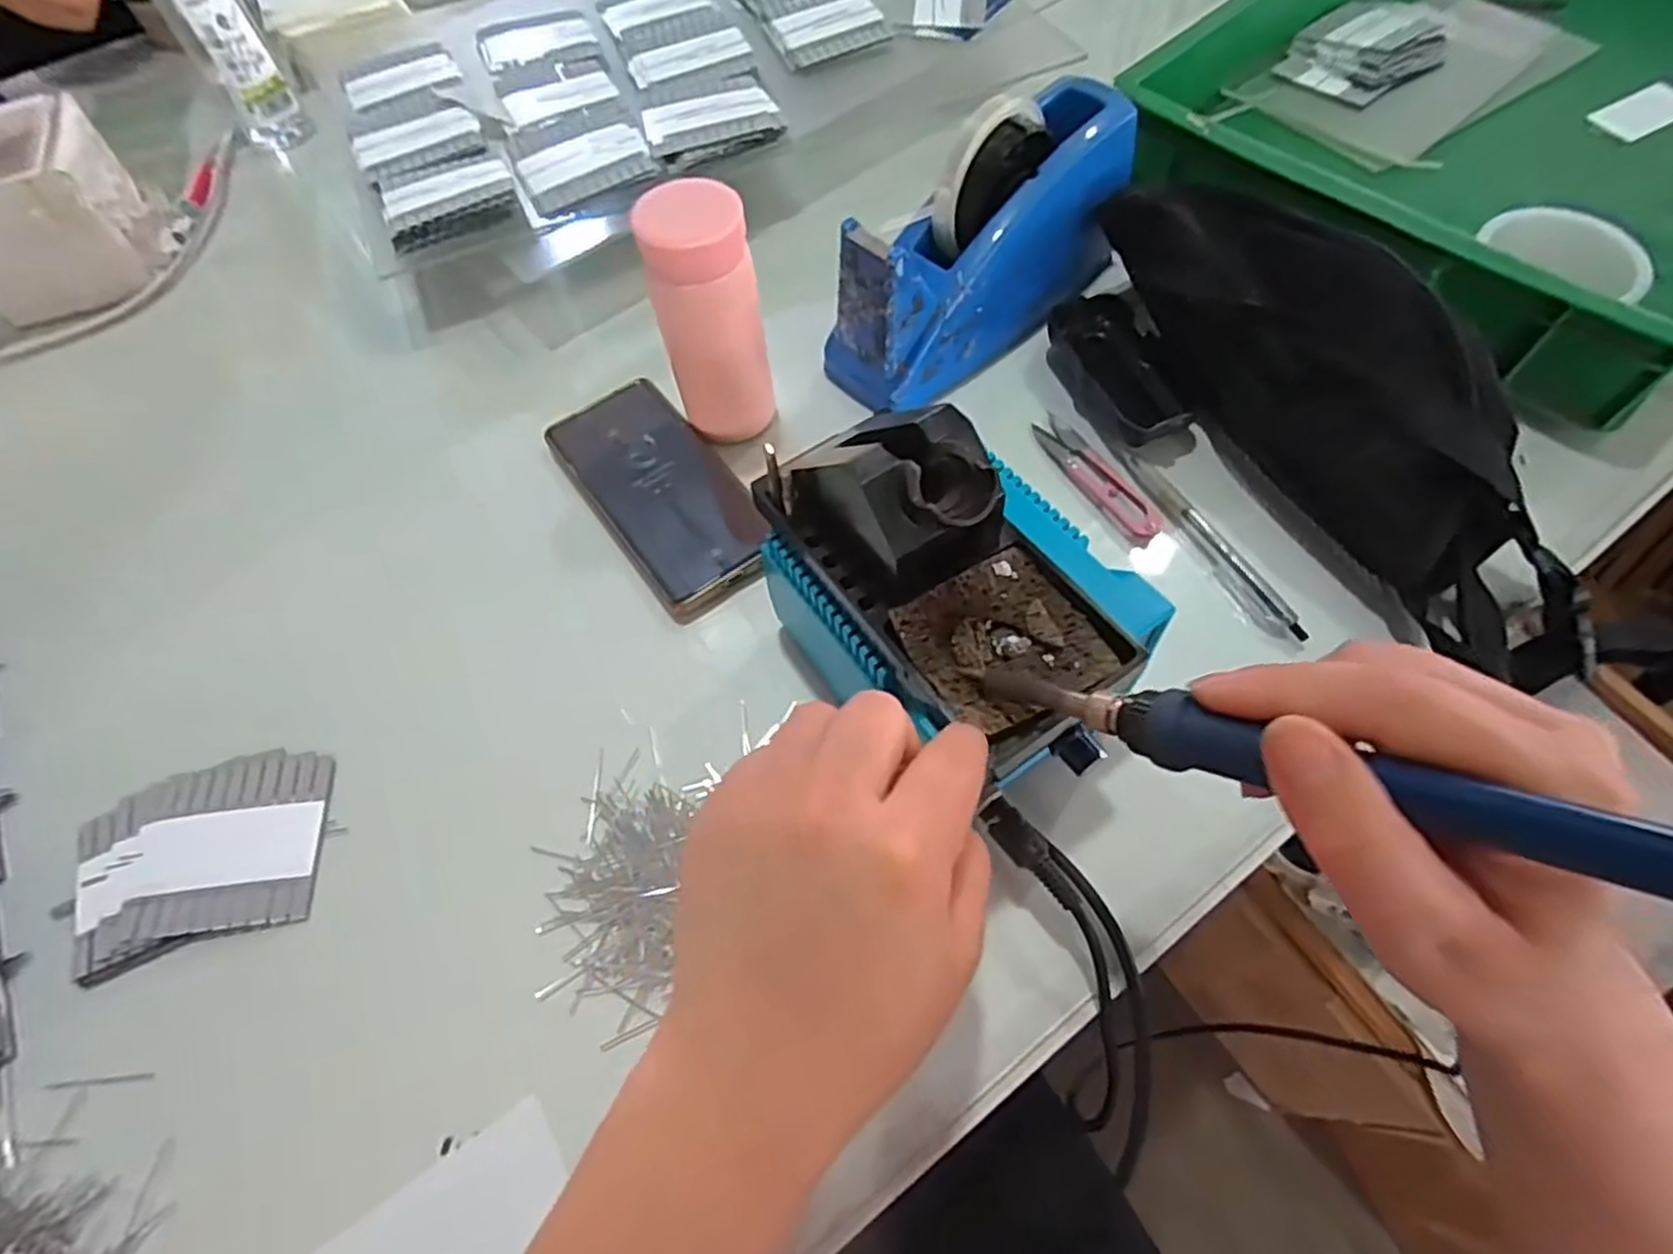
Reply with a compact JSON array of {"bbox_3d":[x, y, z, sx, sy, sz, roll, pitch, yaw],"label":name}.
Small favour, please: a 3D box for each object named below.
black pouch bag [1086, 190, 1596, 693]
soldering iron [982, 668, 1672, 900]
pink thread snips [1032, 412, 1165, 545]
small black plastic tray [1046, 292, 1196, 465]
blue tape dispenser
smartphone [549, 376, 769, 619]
[{"bbox_3d":[0.272,-0.124,0.408,0.077,0.096,0.329,-26,63,-9],"label":"black pouch bag"},{"bbox_3d":[0.117,0.035,0.187,0.212,0.015,0.019,14,58,51],"label":"soldering iron"},{"bbox_3d":[0.151,-0.088,0.451,0.022,0.010,0.099,-29,64,-11],"label":"pink thread snips"},{"bbox_3d":[0.171,-0.154,0.469,0.057,0.024,0.114,-23,63,-8],"label":"small black plastic tray"},{"bbox_3d":[0.088,-0.225,0.454,0.194,0.115,0.061,-36,65,-14],"label":"blue tape dispenser"},{"bbox_3d":[-0.102,-0.081,0.452,0.078,0.011,0.162,-34,65,-13],"label":"smartphone"}]

